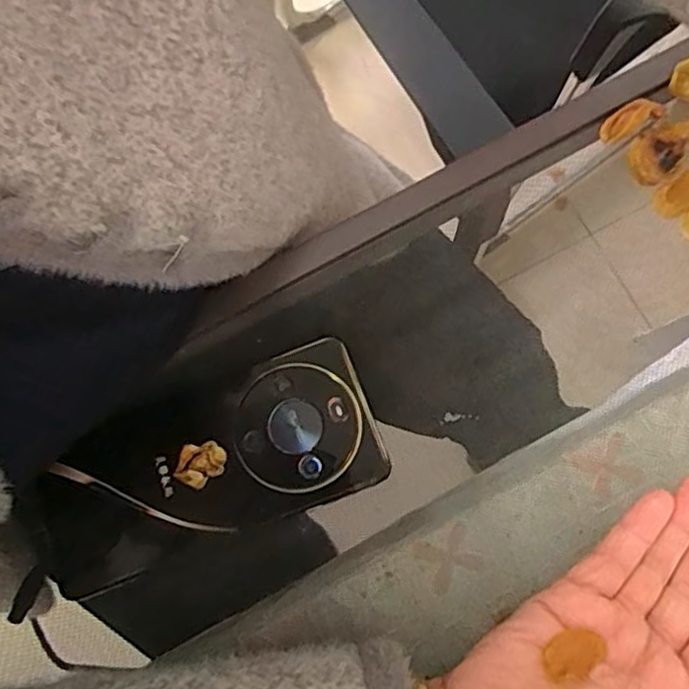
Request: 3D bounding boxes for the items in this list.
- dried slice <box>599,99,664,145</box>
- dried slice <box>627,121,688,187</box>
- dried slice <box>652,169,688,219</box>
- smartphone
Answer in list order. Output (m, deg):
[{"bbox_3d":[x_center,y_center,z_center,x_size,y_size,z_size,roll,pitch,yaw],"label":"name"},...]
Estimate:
[{"bbox_3d":[0.151,-0.120,0.339,0.034,0.004,0.015,-30,79,-5],"label":"dried slice"},{"bbox_3d":[0.167,-0.103,0.334,0.040,0.005,0.024,-40,80,-7],"label":"dried slice"},{"bbox_3d":[0.176,-0.079,0.332,0.030,0.004,0.017,-40,86,9],"label":"dried slice"},{"bbox_3d":[-0.068,0.055,0.310,0.163,0.013,0.081,-21,79,-3],"label":"smartphone"}]

